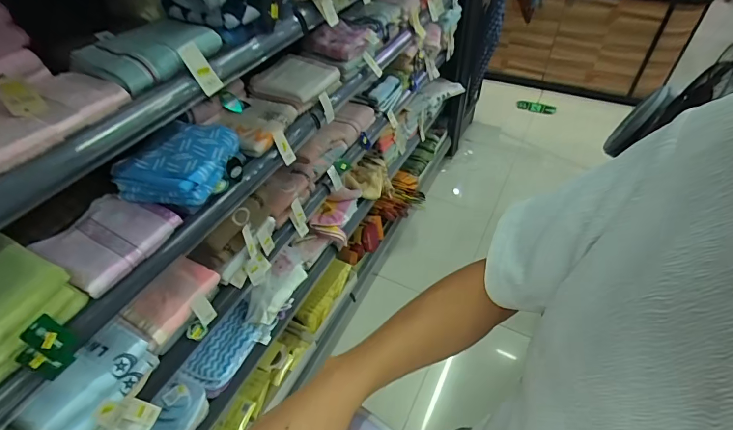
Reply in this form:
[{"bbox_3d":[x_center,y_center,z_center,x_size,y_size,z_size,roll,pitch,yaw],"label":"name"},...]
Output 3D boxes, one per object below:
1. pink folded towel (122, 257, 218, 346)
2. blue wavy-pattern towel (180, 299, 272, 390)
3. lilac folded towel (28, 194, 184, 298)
[{"bbox_3d":[-0.414,0.170,0.818,0.116,0.029,0.171,18,49,20],"label":"pink folded towel"},{"bbox_3d":[-0.397,0.377,1.097,0.126,0.057,0.231,25,51,25],"label":"blue wavy-pattern towel"},{"bbox_3d":[-0.463,0.039,0.687,0.174,0.031,0.183,19,49,20],"label":"lilac folded towel"}]

